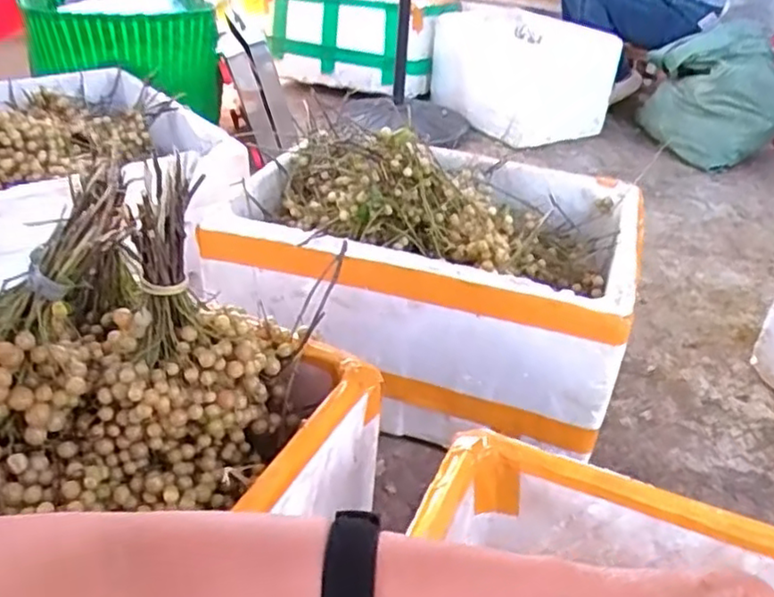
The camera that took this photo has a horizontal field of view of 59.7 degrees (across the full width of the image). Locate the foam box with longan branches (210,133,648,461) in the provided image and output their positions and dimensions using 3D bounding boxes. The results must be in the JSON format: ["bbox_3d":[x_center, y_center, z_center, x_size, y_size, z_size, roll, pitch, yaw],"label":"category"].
[{"bbox_3d":[0.074,-0.062,1.024,0.540,0.290,0.401,13,34,14],"label":"foam box with longan branches"}]

